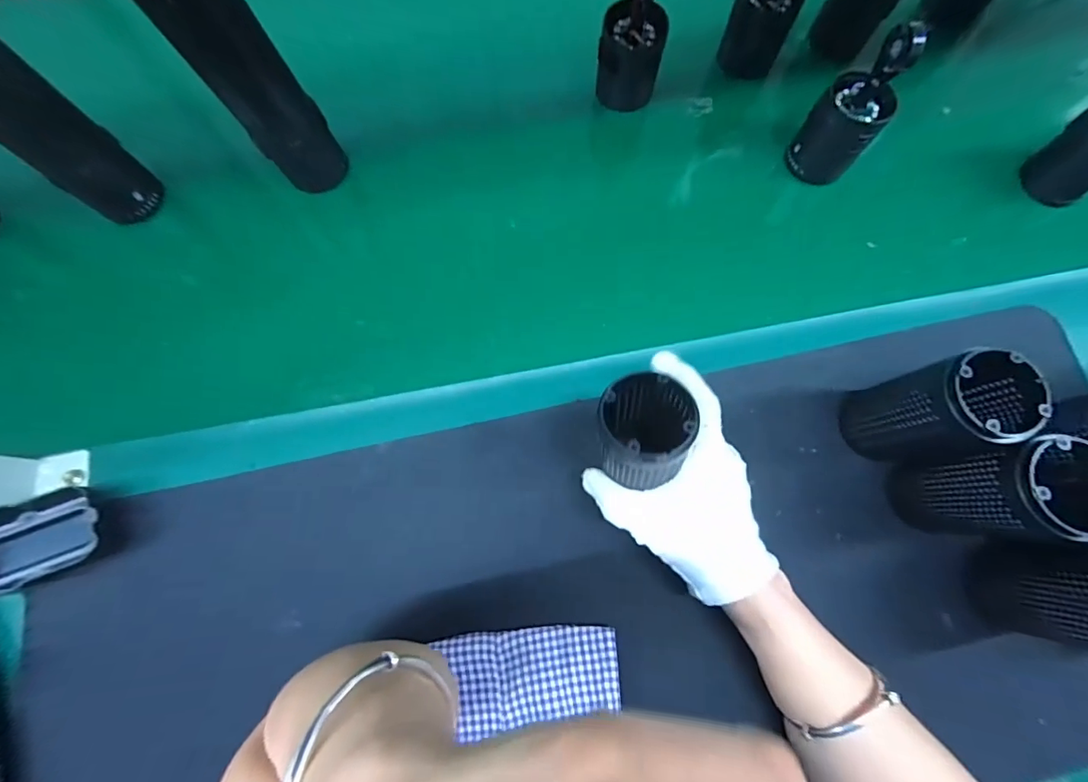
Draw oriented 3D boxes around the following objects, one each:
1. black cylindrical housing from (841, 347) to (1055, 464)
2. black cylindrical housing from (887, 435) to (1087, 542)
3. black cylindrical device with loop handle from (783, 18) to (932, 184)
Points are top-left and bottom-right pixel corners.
[{"bbox_3d":[0.244,0.015,0.303,0.063,0.106,0.052,-7,75,-2],"label":"black cylindrical housing"},{"bbox_3d":[0.272,0.064,0.290,0.054,0.105,0.052,0,75,0],"label":"black cylindrical housing"},{"bbox_3d":[0.249,-0.225,0.374,0.054,0.109,0.052,42,79,10],"label":"black cylindrical device with loop handle"}]

